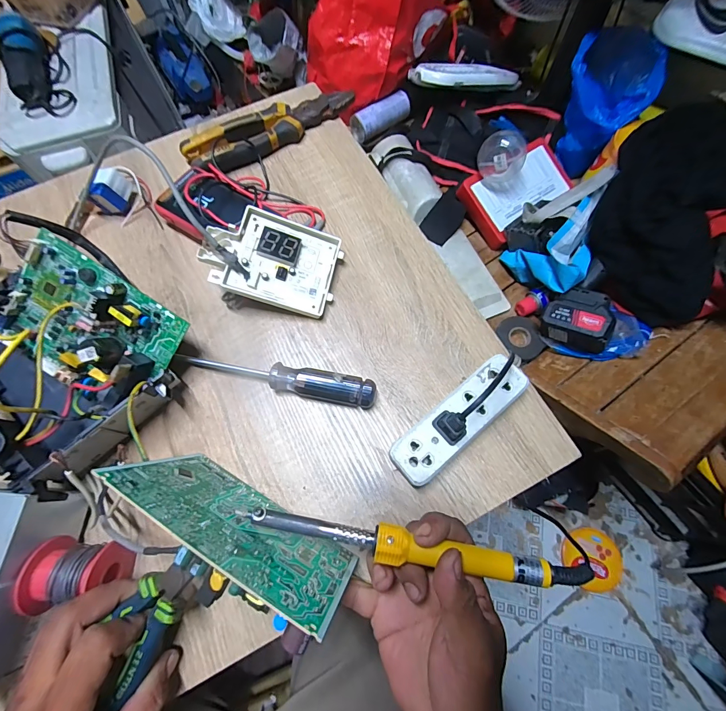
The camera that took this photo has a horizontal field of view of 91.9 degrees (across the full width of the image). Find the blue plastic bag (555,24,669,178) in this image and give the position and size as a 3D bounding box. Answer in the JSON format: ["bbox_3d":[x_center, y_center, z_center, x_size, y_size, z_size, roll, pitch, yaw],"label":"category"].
[{"bbox_3d":[0.505,-0.534,0.748,0.157,0.188,0.170,-30,72,-9],"label":"blue plastic bag"}]

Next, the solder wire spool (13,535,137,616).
[{"bbox_3d":[-0.224,0.173,0.277,0.058,0.045,0.052,2,70,2],"label":"solder wire spool"}]

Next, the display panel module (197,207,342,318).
[{"bbox_3d":[-0.093,-0.105,0.367,0.132,0.023,0.096,17,76,-13],"label":"display panel module"}]

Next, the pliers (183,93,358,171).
[{"bbox_3d":[-0.120,-0.303,0.459,0.223,0.032,0.069,-39,74,-12],"label":"pliers"}]

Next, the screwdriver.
[{"bbox_3d":[-0.086,0.023,0.349,0.198,0.026,0.027,9,70,5],"label":"screwdriver"}]

